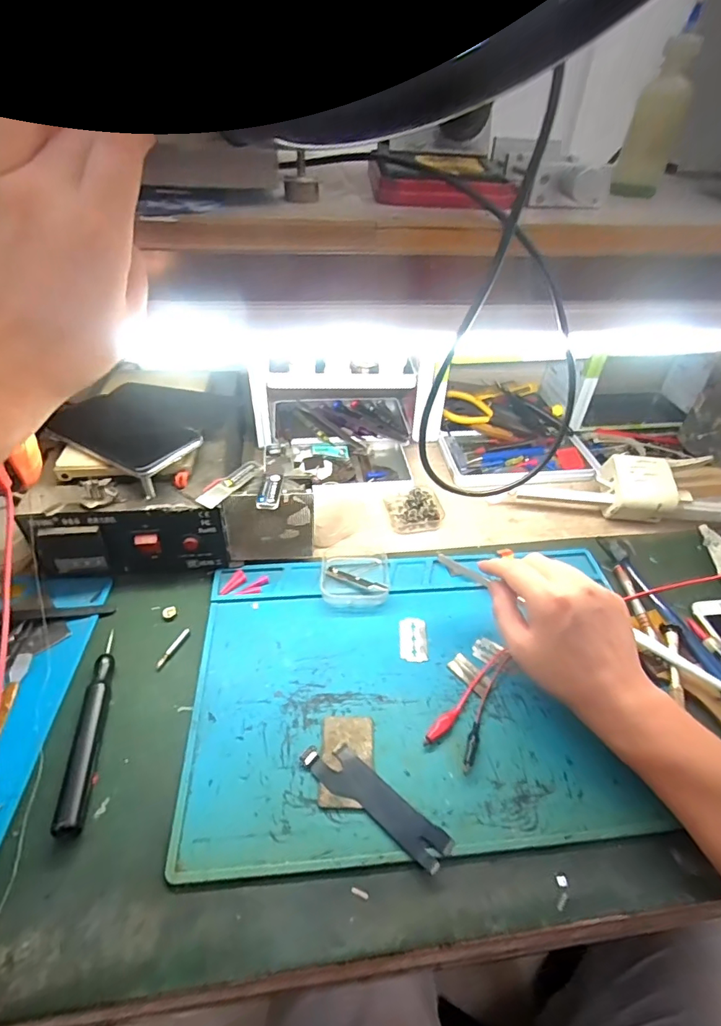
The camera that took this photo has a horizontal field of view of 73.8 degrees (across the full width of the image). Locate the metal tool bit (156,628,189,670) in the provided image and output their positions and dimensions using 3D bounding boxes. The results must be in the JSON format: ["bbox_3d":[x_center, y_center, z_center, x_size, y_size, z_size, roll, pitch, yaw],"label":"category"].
[{"bbox_3d":[-0.156,0.113,0.400,0.007,0.004,0.039,20,45,17],"label":"metal tool bit"}]

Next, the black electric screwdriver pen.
[{"bbox_3d":[-0.195,0.151,0.347,0.017,0.015,0.143,-6,44,-10],"label":"black electric screwdriver pen"}]

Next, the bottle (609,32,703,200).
[{"bbox_3d":[0.223,-0.295,0.363,0.031,0.091,0.028,13,44,10],"label":"bottle"}]

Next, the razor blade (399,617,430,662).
[{"bbox_3d":[0.046,0.108,0.414,0.024,0.004,0.041,2,43,-1],"label":"razor blade"}]

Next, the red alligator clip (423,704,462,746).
[{"bbox_3d":[0.062,0.157,0.358,0.040,0.007,0.012,-30,52,-31],"label":"red alligator clip"}]

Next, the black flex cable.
[{"bbox_3d":[0.009,0.190,0.320,0.107,0.005,0.027,30,49,26],"label":"black flex cable"}]

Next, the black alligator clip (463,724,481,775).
[{"bbox_3d":[0.080,0.167,0.345,0.008,0.009,0.037,18,45,15],"label":"black alligator clip"}]

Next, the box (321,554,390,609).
[{"bbox_3d":[-0.004,0.059,0.455,0.062,0.015,0.065,1,43,-2],"label":"box"}]

